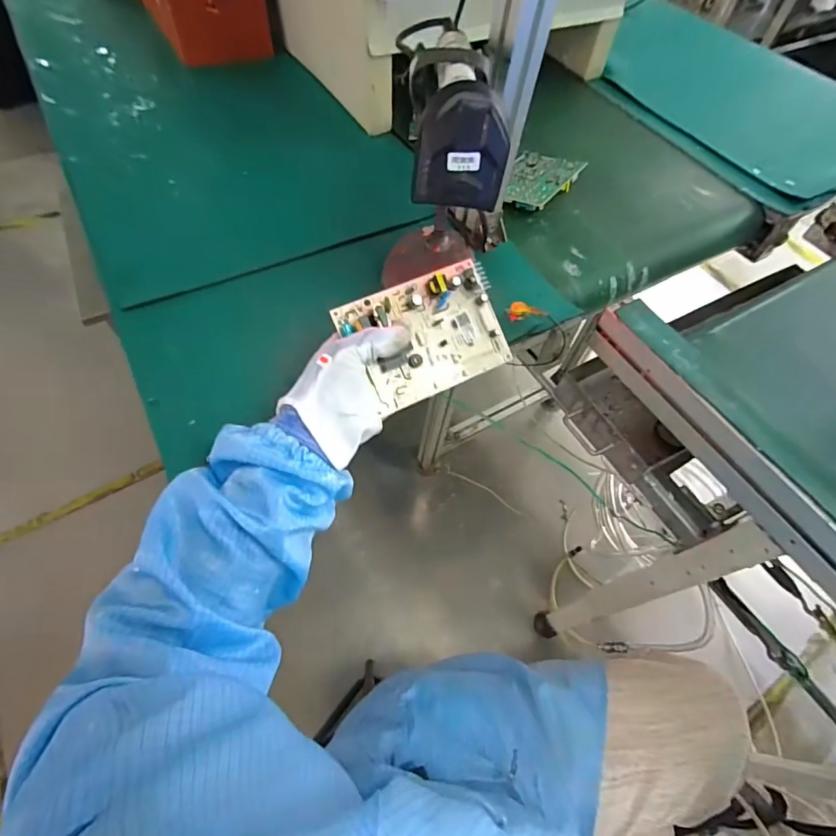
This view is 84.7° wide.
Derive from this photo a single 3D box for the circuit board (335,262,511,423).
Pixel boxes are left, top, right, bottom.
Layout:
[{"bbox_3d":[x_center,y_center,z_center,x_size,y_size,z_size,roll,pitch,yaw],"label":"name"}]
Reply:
[{"bbox_3d":[0.011,-0.073,0.399,0.132,0.021,0.100,-25,93,-13],"label":"circuit board"}]

